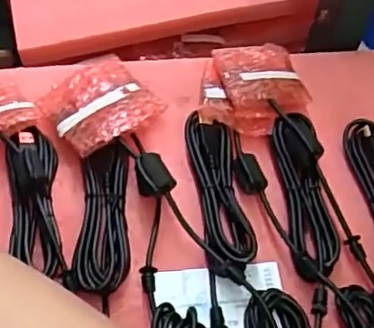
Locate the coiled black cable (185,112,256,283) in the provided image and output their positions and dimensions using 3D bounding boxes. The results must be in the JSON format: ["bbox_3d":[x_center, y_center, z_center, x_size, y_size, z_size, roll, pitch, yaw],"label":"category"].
[{"bbox_3d":[0.026,0.022,0.485,0.037,0.018,0.153,-4,57,-7],"label":"coiled black cable"}]

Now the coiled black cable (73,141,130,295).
[{"bbox_3d":[-0.063,0.040,0.465,0.039,0.020,0.118,1,56,-4],"label":"coiled black cable"}]

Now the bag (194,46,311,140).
[{"bbox_3d":[0.061,-0.071,0.558,0.092,0.027,0.113,8,56,1],"label":"bag"}]

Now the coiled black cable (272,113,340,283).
[{"bbox_3d":[0.094,0.023,0.479,0.038,0.028,0.142,-1,56,-5],"label":"coiled black cable"}]

